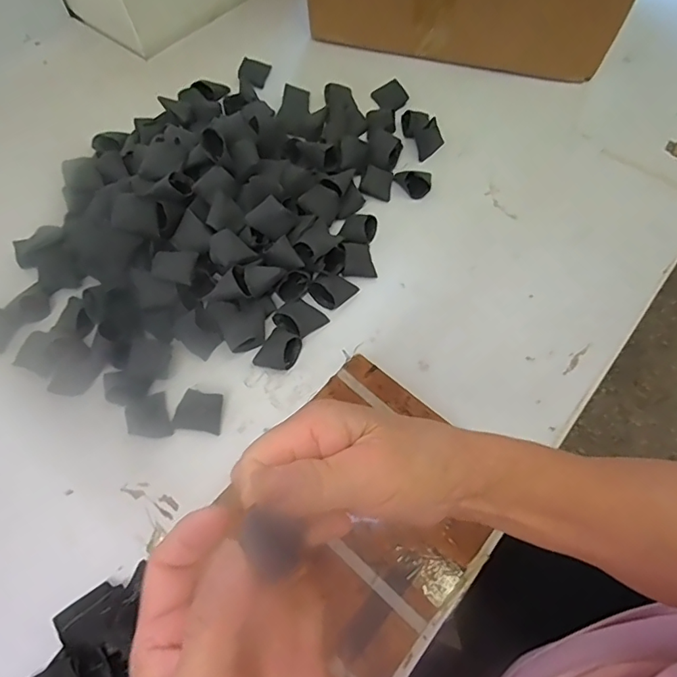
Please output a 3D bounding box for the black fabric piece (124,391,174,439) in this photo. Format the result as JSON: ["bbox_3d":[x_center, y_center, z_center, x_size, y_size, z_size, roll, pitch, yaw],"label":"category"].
[{"bbox_3d":[-0.167,0.070,0.432,0.037,0.004,0.039,-18,63,-8],"label":"black fabric piece"}]

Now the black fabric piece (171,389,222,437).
[{"bbox_3d":[-0.122,0.063,0.432,0.040,0.009,0.034,6,63,5],"label":"black fabric piece"}]

